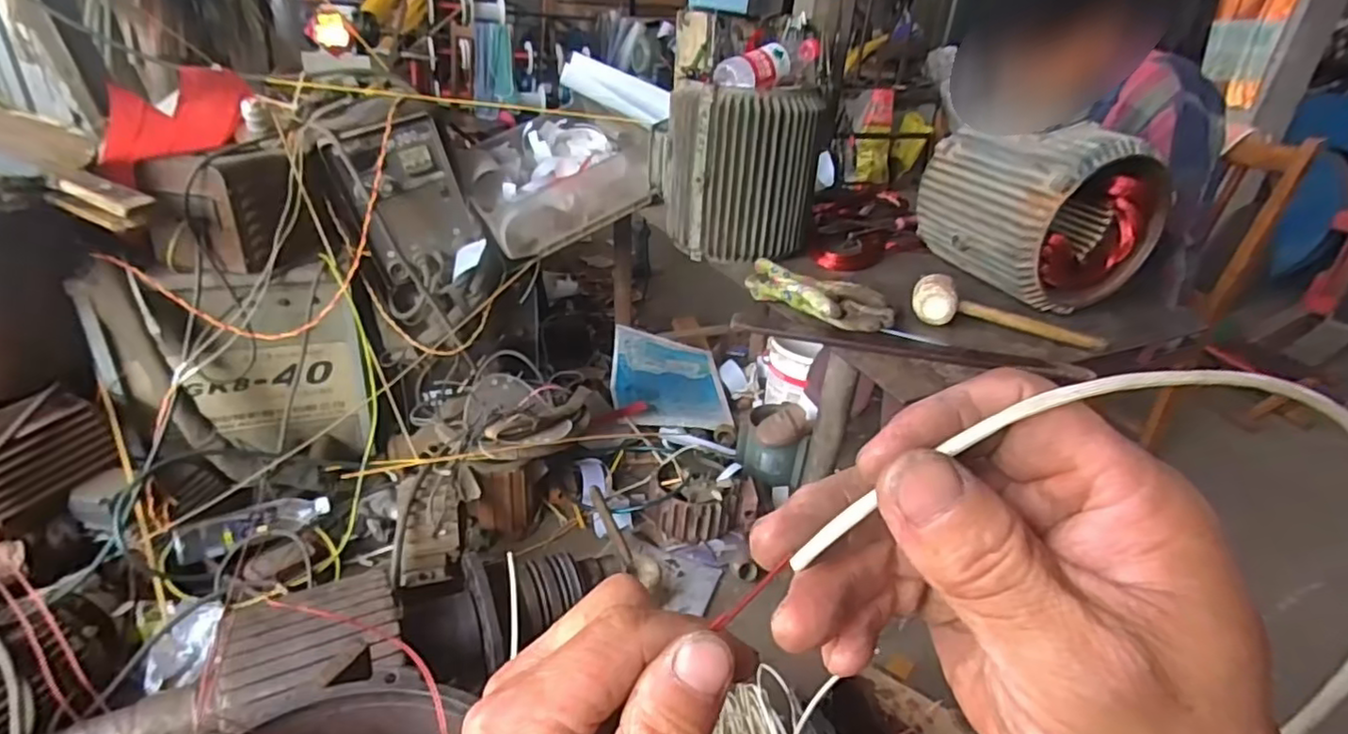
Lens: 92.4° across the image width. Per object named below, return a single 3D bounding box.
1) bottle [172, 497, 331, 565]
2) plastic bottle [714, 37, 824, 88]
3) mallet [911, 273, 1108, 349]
[{"bbox_3d":[-0.777,0.298,1.205,0.247,0.075,0.053,-20,37,-38],"label":"bottle"},{"bbox_3d":[0.159,-0.499,1.067,0.204,0.055,0.056,-27,39,-22],"label":"plastic bottle"},{"bbox_3d":[0.478,-0.073,0.928,0.261,0.065,0.063,8,29,5],"label":"mallet"}]

